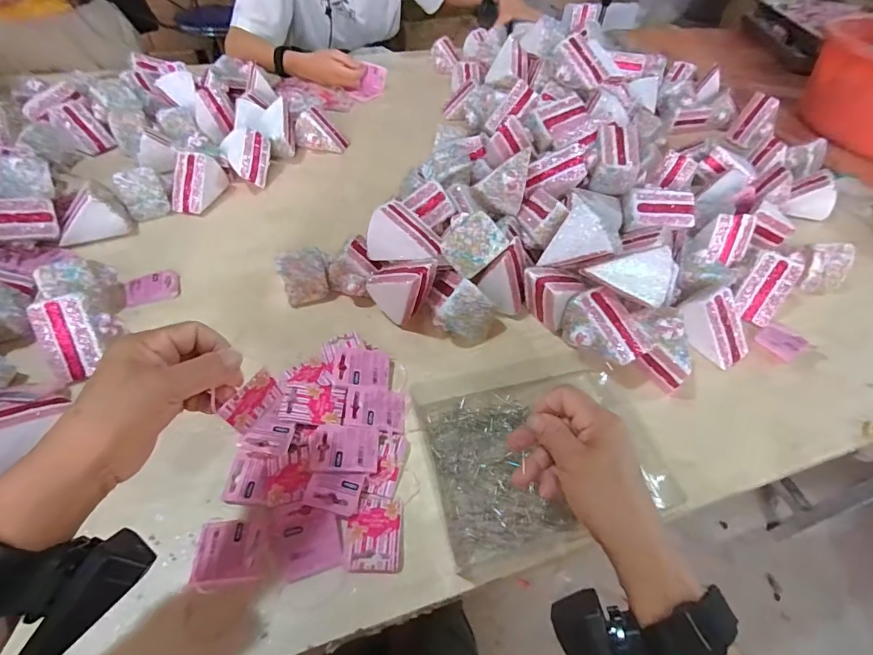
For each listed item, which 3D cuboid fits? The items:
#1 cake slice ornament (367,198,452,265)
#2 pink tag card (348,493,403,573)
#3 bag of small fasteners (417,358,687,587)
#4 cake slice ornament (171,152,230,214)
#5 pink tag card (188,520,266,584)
[{"bbox_3d":[-0.038,-0.097,0.526,0.088,0.061,0.049,39,33,4],"label":"cake slice ornament"},{"bbox_3d":[-0.051,0.172,0.373,0.043,0.009,0.059,2,49,-3],"label":"pink tag card"},{"bbox_3d":[0.102,0.112,0.433,0.216,0.022,0.185,-10,50,-13],"label":"bag of small fasteners"},{"bbox_3d":[-0.336,-0.203,0.618,0.047,0.059,0.082,12,49,6],"label":"cake slice ornament"},{"bbox_3d":[-0.162,0.175,0.350,0.053,0.006,0.044,-1,48,-5],"label":"pink tag card"}]

